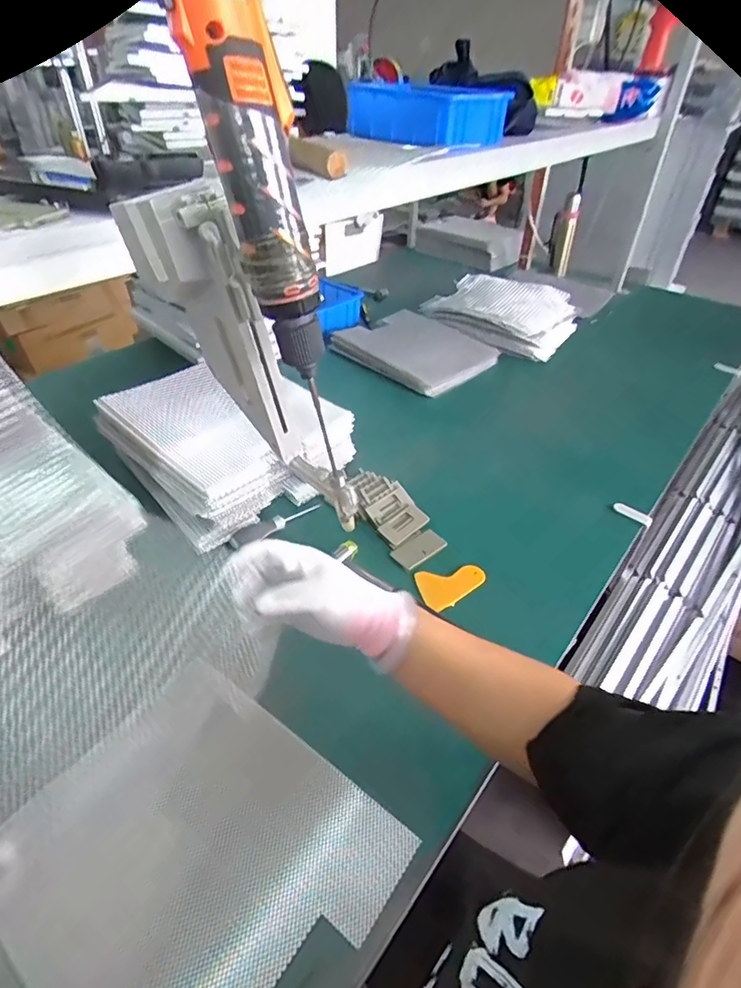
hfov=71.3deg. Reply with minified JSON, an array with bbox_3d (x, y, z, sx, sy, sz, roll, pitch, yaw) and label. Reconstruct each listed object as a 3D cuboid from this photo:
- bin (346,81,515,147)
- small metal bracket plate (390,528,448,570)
[{"bbox_3d":[0.096,-0.653,0.888,0.236,0.070,0.181,28,47,26],"label":"bin"},{"bbox_3d":[0.074,0.084,0.793,0.089,0.009,0.046,-32,52,-34],"label":"small metal bracket plate"}]

